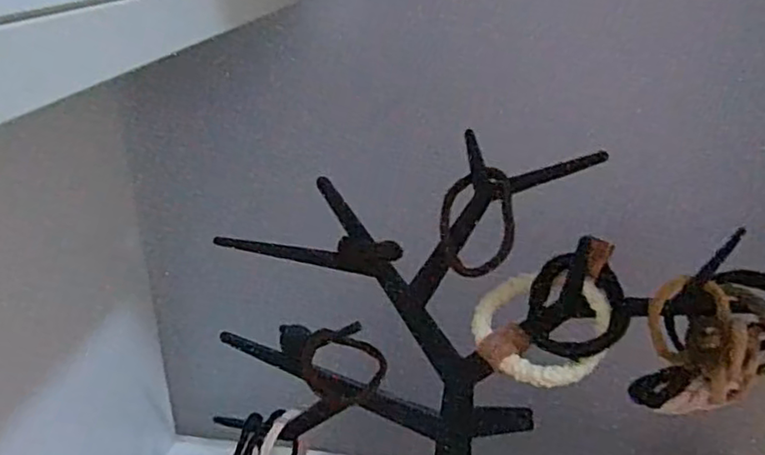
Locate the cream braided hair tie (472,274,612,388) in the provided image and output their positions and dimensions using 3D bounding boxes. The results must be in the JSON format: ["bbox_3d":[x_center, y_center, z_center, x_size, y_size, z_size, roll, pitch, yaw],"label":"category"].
[{"bbox_3d":[0.069,0.044,0.286,0.061,0.011,0.050,16,67,45],"label":"cream braided hair tie"}]

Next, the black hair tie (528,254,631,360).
[{"bbox_3d":[0.084,0.035,0.277,0.044,0.043,0.008,15,-16,41],"label":"black hair tie"}]

